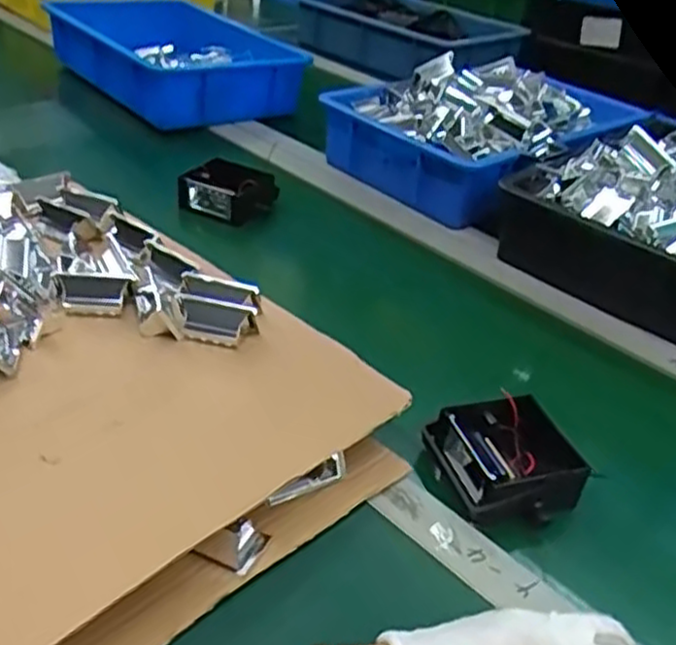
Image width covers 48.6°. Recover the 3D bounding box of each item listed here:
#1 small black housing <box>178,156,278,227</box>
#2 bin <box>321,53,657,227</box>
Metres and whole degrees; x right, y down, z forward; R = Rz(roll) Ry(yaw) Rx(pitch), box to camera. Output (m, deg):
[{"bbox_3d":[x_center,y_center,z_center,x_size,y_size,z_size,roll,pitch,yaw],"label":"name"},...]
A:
[{"bbox_3d":[-0.128,-0.156,0.906,0.098,0.054,0.069,23,37,23],"label":"small black housing"},{"bbox_3d":[0.207,-0.274,1.044,0.295,0.112,0.404,32,42,33],"label":"bin"}]

